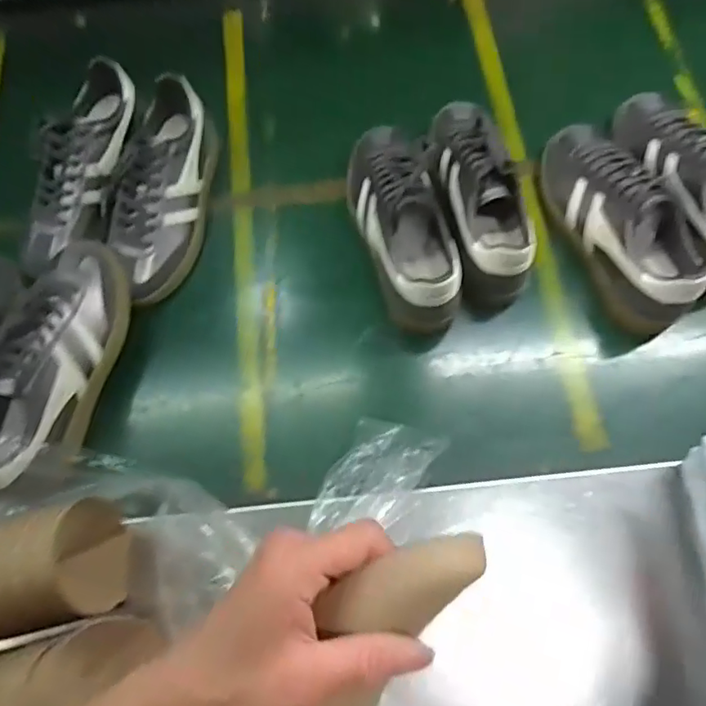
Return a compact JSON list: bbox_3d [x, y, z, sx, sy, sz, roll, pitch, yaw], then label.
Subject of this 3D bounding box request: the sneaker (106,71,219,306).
[{"bbox_3d":[-0.220,-0.185,0.630,0.085,0.094,0.258,8,70,7],"label":"sneaker"}]

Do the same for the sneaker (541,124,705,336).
[{"bbox_3d":[0.290,-0.156,0.608,0.082,0.095,0.264,-21,70,-4],"label":"sneaker"}]

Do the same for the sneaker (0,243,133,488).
[{"bbox_3d":[-0.299,0.003,0.539,0.081,0.091,0.264,16,71,9],"label":"sneaker"}]

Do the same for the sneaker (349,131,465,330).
[{"bbox_3d":[0.048,-0.159,0.611,0.085,0.108,0.236,-16,69,-2],"label":"sneaker"}]

